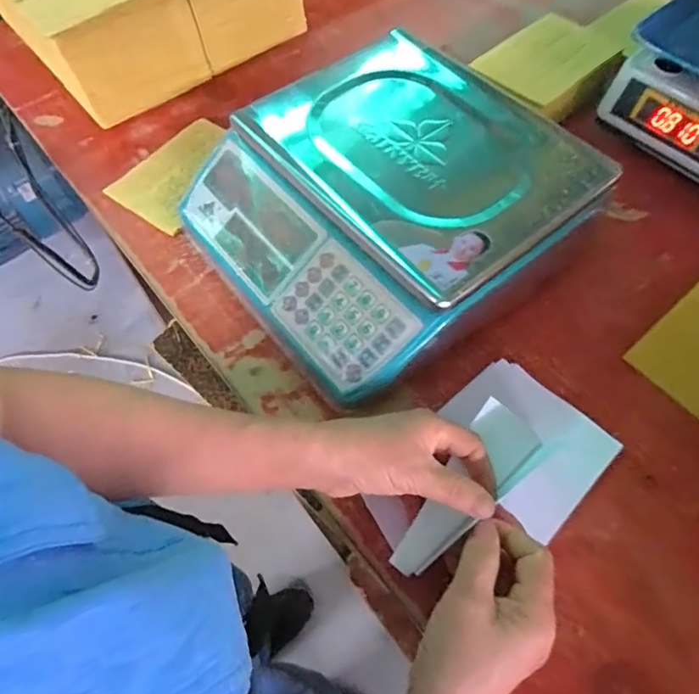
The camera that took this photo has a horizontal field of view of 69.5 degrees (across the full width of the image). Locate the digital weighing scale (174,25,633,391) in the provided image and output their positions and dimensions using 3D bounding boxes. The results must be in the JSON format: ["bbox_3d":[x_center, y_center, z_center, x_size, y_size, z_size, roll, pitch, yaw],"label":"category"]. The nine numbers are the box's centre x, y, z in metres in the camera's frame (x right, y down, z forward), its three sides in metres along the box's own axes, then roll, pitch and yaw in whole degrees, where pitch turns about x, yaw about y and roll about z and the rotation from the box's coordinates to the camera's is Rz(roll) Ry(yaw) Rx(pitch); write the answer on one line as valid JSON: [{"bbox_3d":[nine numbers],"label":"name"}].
[{"bbox_3d":[0.030,-0.140,0.492,0.311,0.114,0.297,-36,67,-16],"label":"digital weighing scale"}]

